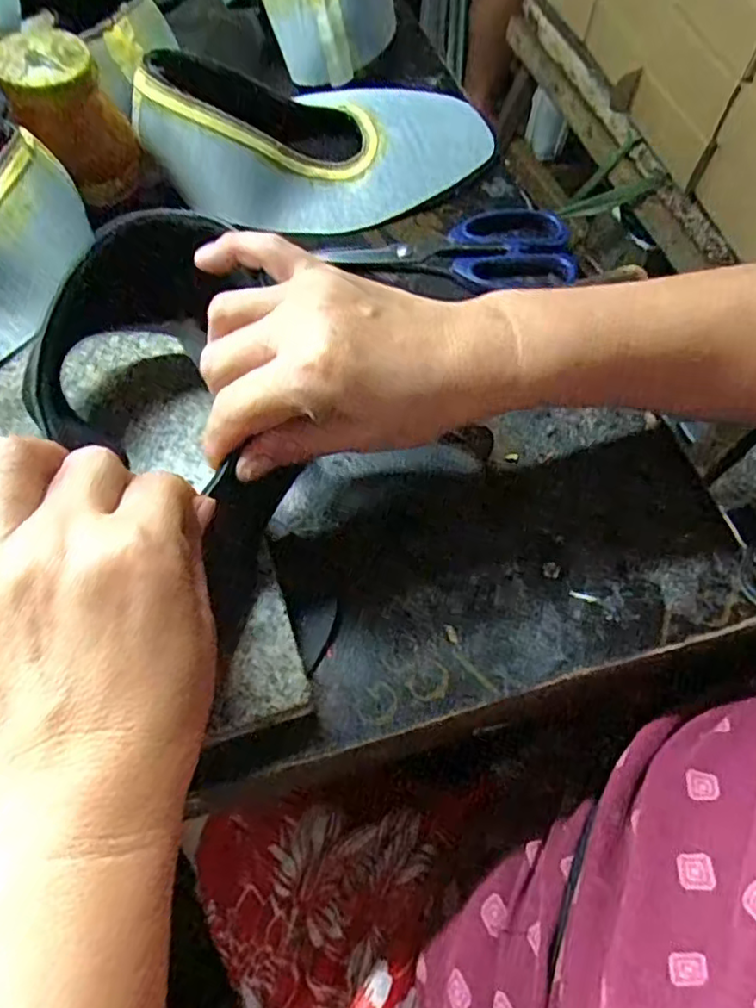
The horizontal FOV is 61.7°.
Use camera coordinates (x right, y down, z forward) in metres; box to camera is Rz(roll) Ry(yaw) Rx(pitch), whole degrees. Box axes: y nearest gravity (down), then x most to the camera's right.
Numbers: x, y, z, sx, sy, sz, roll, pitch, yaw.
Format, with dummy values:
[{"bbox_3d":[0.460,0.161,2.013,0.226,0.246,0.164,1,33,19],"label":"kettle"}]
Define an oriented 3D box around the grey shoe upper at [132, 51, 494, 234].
[{"bbox_3d":[-0.034,-0.279,0.443,0.235,0.069,0.173,6,61,2],"label":"grey shoe upper"}]

